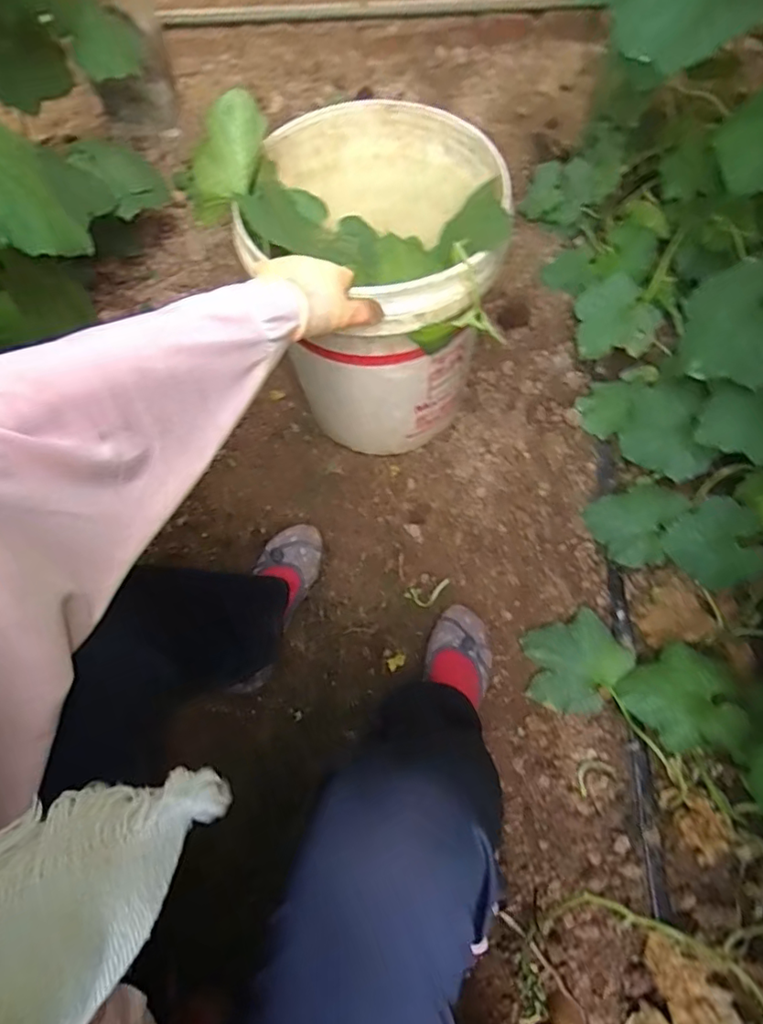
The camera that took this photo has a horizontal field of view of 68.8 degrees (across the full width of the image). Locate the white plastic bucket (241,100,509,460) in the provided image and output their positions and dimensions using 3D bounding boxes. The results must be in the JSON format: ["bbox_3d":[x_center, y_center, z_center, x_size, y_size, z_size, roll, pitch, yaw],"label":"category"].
[{"bbox_3d":[-0.006,-0.282,0.761,0.283,0.349,0.283,0,68,1],"label":"white plastic bucket"}]

